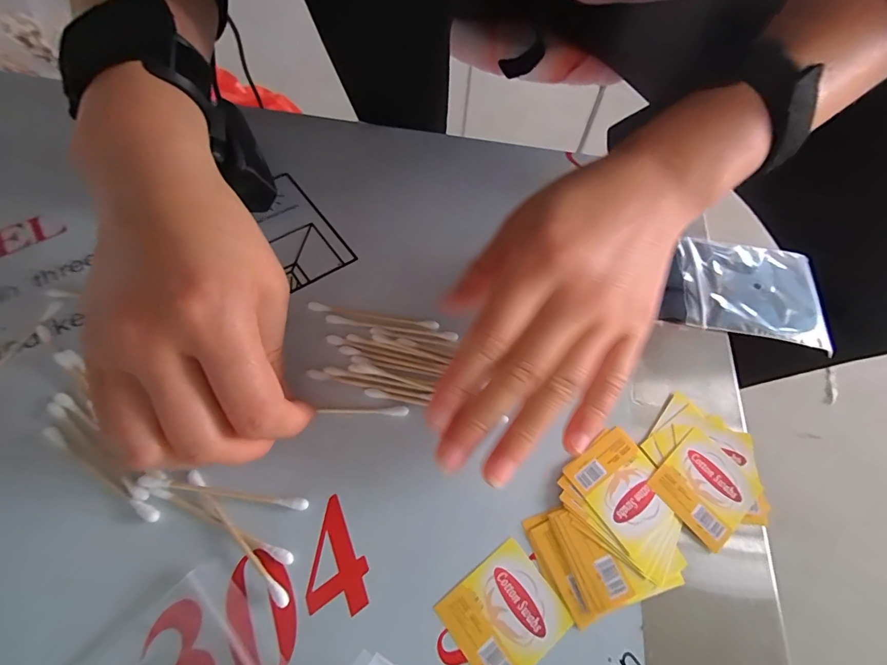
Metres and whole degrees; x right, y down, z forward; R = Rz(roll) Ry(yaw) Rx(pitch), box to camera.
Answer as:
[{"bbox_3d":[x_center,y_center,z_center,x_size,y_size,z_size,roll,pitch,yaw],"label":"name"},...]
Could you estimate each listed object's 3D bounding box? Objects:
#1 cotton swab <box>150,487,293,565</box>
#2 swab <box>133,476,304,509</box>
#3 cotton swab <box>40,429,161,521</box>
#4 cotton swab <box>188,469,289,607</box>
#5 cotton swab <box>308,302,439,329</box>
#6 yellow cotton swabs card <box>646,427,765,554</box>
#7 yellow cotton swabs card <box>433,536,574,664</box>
[{"bbox_3d":[-0.095,0.081,0.172,0.068,0.004,0.005,22,63,8],"label":"cotton swab"},{"bbox_3d":[-0.095,0.069,0.177,0.071,0.005,0.004,8,62,1],"label":"swab"},{"bbox_3d":[-0.152,0.061,0.179,0.071,0.004,0.006,30,65,11],"label":"cotton swab"},{"bbox_3d":[-0.087,0.084,0.171,0.070,0.004,0.005,42,68,17],"label":"cotton swab"},{"bbox_3d":[-0.038,-0.009,0.224,0.071,0.004,0.005,9,62,1],"label":"cotton swab"},{"bbox_3d":[0.124,0.073,0.193,0.043,0.004,0.039,-37,70,-18],"label":"yellow cotton swabs card"},{"bbox_3d":[0.025,0.115,0.166,0.042,0.004,0.040,-34,70,-19],"label":"yellow cotton swabs card"}]

